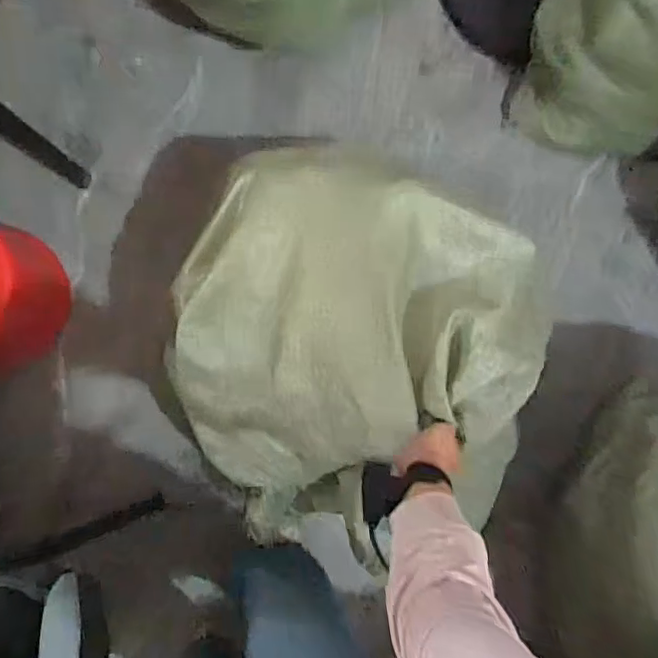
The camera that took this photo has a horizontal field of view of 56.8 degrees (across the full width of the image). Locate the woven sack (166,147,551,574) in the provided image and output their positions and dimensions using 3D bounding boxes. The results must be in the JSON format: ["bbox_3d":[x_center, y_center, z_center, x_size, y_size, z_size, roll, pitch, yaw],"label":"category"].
[{"bbox_3d":[-0.008,0.031,0.895,0.466,0.320,0.496,31,84,-4],"label":"woven sack"}]

